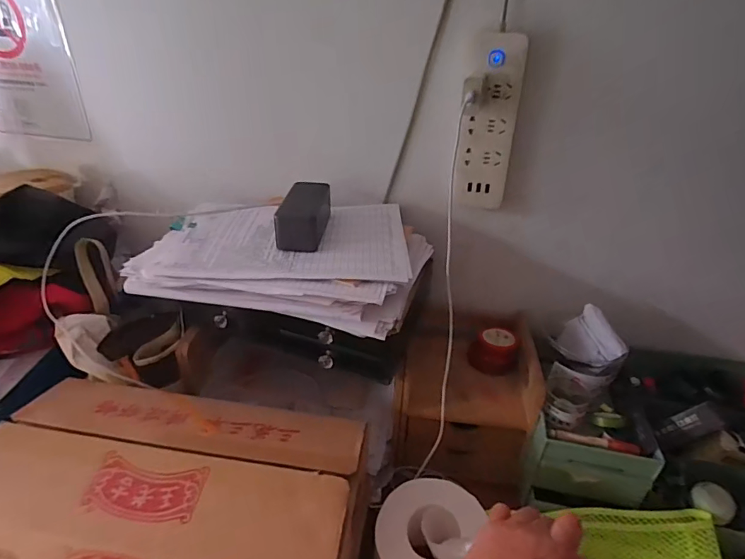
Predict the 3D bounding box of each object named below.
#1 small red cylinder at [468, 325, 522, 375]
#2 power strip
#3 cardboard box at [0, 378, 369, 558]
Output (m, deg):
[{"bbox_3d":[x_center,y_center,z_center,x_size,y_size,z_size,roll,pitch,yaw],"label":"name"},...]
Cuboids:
[{"bbox_3d":[0.194,0.111,0.708,0.077,0.051,0.067,11,32,13],"label":"small red cylinder"},{"bbox_3d":[0.153,-0.197,0.572,0.065,0.212,0.032,3,31,-1],"label":"power strip"},{"bbox_3d":[-0.221,0.257,0.511,0.397,0.186,0.193,7,31,6],"label":"cardboard box"}]

